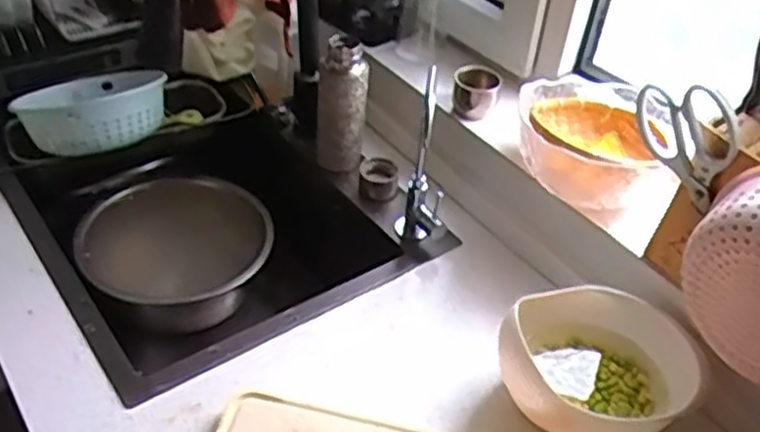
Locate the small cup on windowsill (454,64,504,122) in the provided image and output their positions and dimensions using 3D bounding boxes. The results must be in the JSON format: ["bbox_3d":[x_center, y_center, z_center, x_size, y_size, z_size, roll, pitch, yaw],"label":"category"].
[{"bbox_3d":[0.132,-0.171,1.027,0.057,0.061,0.058,3,41,-2],"label":"small cup on windowsill"}]

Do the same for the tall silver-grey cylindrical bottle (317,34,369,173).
[{"bbox_3d":[-0.052,-0.149,1.023,0.067,0.176,0.056,4,41,-1],"label":"tall silver-grey cylindrical bottle"}]

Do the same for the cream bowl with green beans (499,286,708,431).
[{"bbox_3d":[0.216,0.145,0.746,0.185,0.081,0.173,3,41,-2],"label":"cream bowl with green beans"}]

